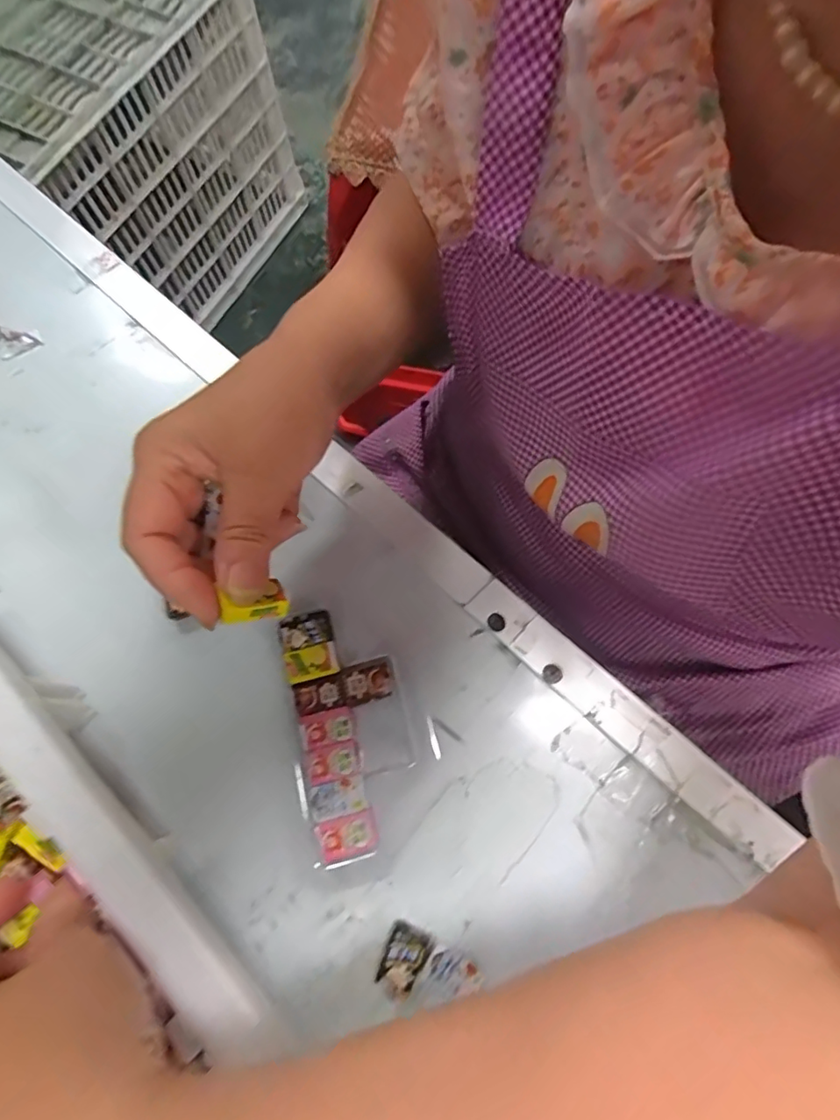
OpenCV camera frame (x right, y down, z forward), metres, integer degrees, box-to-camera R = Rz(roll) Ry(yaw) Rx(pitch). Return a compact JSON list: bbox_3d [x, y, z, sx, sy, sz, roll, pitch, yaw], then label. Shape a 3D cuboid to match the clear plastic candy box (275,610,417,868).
[{"bbox_3d":[-0.035,0.083,0.277,0.056,0.013,0.115,-11,73,-3],"label":"clear plastic candy box"}]

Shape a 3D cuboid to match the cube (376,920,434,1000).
[{"bbox_3d":[-0.008,0.178,0.247,0.018,0.006,0.025,28,75,9],"label":"cube"}]

